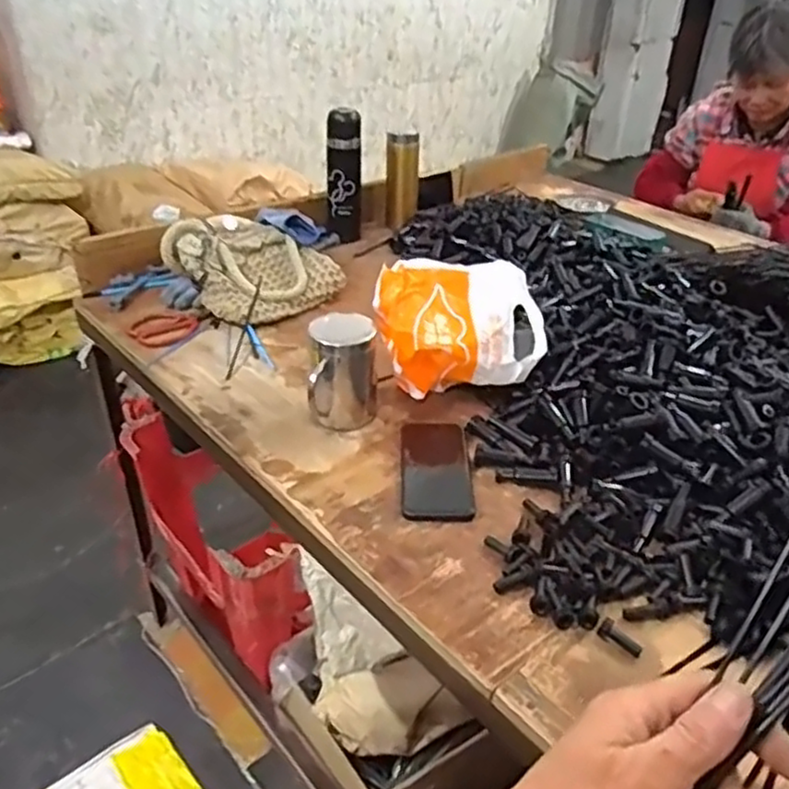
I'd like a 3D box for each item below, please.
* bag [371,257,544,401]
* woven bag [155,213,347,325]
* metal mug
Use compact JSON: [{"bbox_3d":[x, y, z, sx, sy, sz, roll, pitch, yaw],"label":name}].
[{"bbox_3d":[0.079,-0.080,0.879,0.197,0.140,0.117,1,33,-1],"label":"bag"},{"bbox_3d":[-0.216,-0.200,1.115,0.208,0.125,0.207,21,38,27],"label":"woven bag"},{"bbox_3d":[-0.059,-0.022,0.822,0.074,0.126,0.068,0,33,-3],"label":"metal mug"}]

